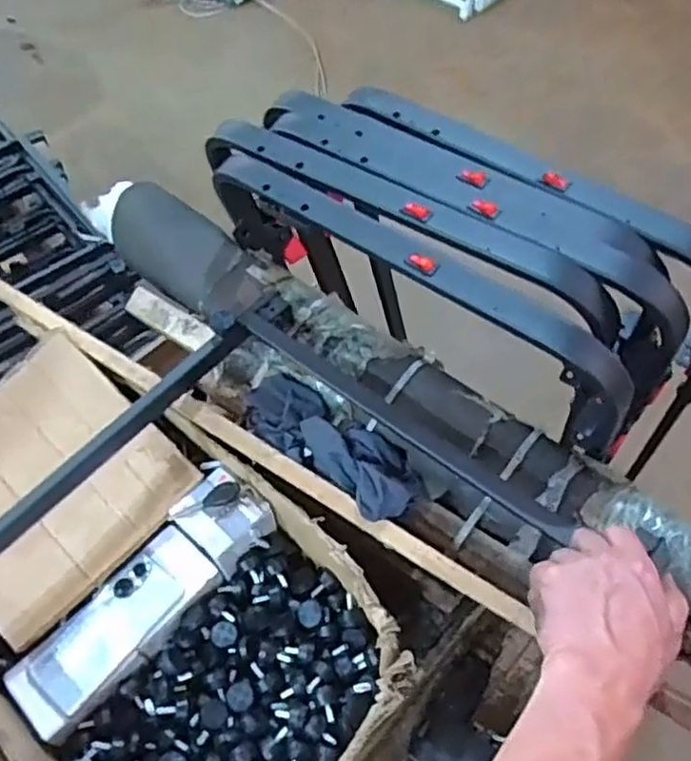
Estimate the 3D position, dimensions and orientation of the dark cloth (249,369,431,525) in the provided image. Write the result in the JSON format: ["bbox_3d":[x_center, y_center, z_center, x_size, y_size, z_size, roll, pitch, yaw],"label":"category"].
[{"bbox_3d":[-0.021,0.063,0.715,0.230,0.050,0.084,37,66,24],"label":"dark cloth"}]

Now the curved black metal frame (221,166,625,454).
[{"bbox_3d":[0.044,-0.097,0.672,0.507,0.156,0.058,34,65,23],"label":"curved black metal frame"}]

